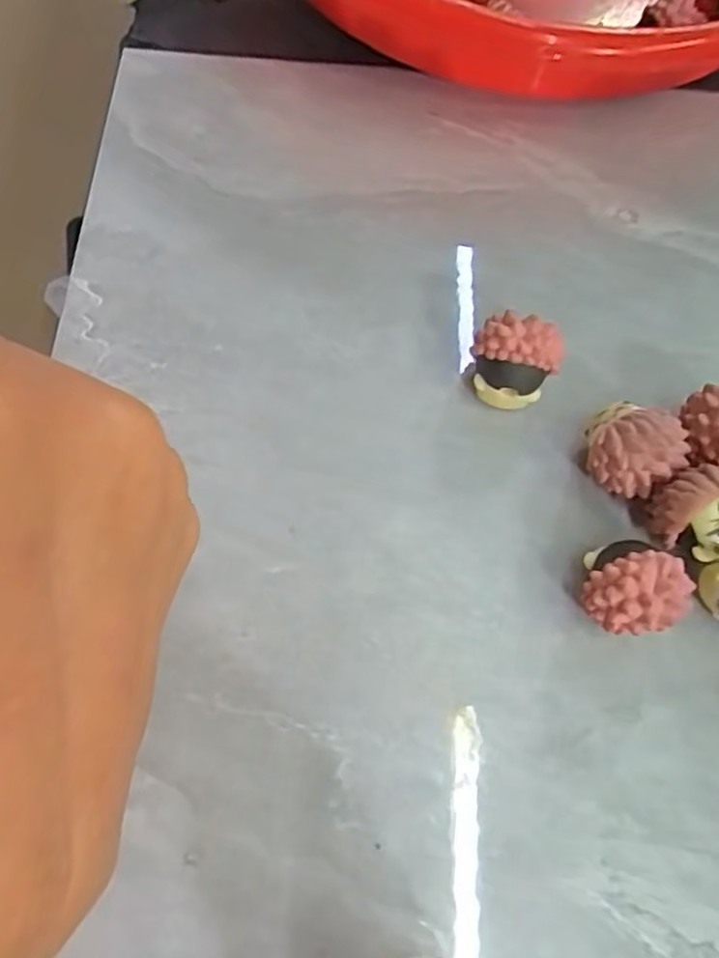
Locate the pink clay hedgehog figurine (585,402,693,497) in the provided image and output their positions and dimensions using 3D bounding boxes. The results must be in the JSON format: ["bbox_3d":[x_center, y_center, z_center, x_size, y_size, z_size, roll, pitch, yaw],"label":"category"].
[{"bbox_3d":[0.058,-0.006,0.153,0.017,0.020,0.019,-42,74,-17],"label":"pink clay hedgehog figurine"}]

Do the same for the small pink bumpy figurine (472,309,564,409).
[{"bbox_3d":[0.035,-0.026,0.161,0.019,0.019,0.014,16,68,5],"label":"small pink bumpy figurine"}]

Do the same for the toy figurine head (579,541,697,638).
[{"bbox_3d":[0.055,0.024,0.143,0.019,0.017,0.015,26,69,9],"label":"toy figurine head"}]

